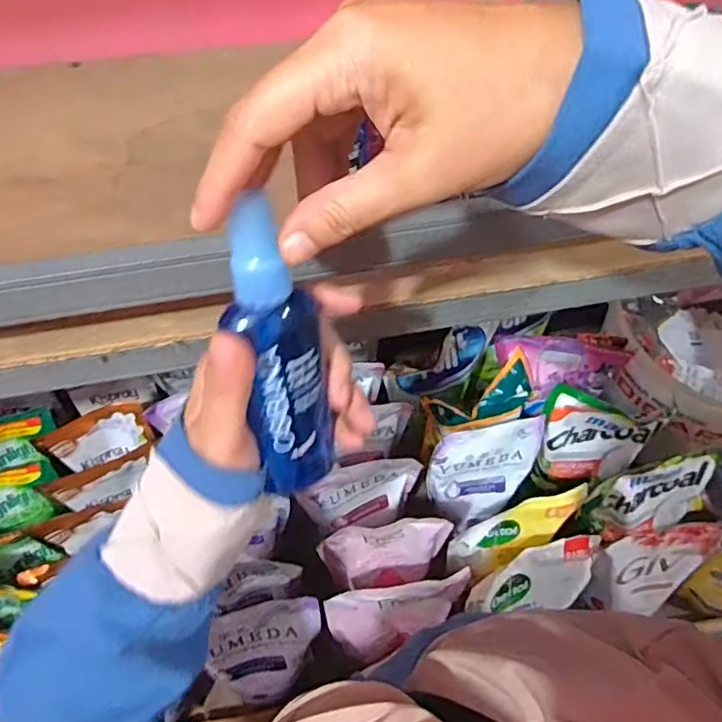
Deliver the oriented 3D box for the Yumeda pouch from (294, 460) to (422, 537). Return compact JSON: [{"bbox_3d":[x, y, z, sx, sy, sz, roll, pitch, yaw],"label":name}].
[{"bbox_3d":[0.003,0.147,0.644,0.127,0.101,0.039,-10,58,-6],"label":"Yumeda pouch"}]

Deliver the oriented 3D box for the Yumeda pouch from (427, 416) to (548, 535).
[{"bbox_3d":[0.140,0.126,0.663,0.124,0.127,0.061,-17,59,-10],"label":"Yumeda pouch"}]

